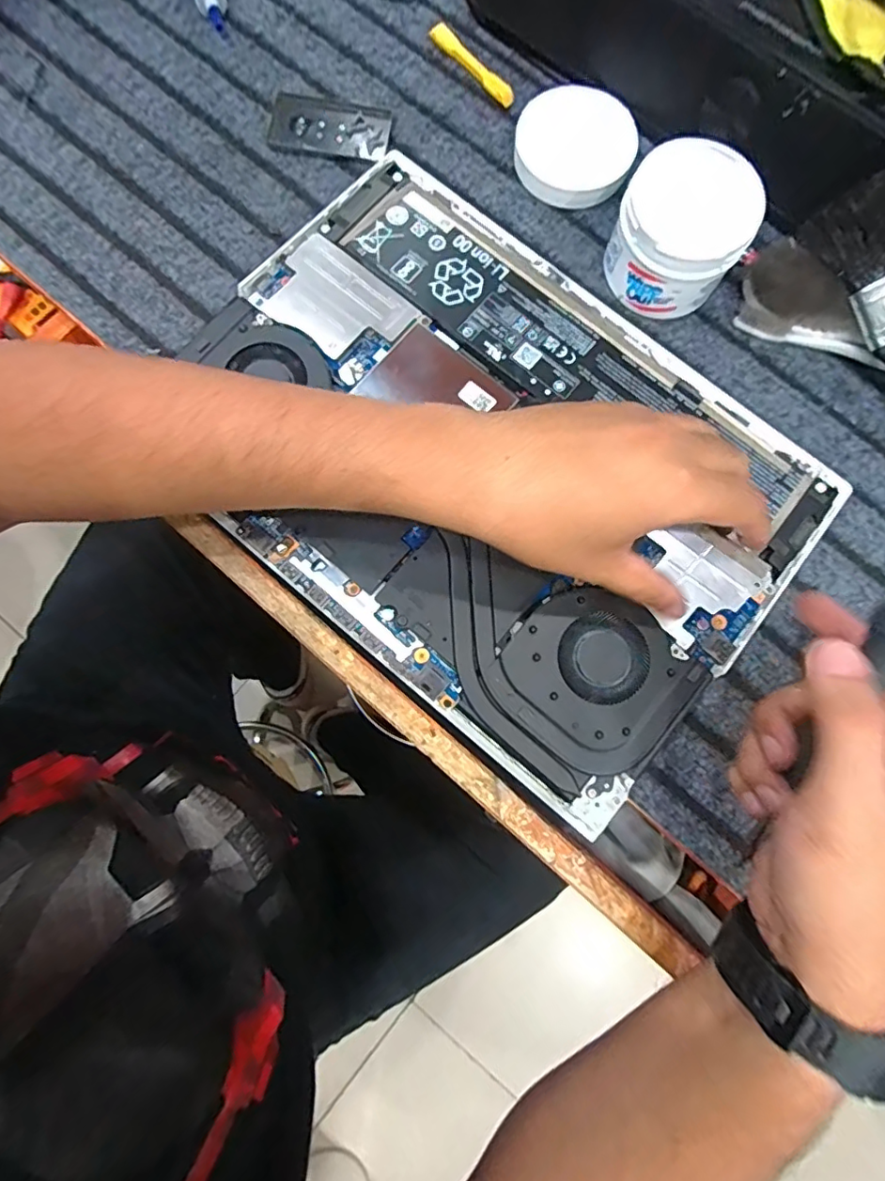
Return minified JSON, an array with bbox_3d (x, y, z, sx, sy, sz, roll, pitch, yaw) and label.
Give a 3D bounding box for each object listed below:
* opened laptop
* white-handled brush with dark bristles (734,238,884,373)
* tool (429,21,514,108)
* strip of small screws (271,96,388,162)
[{"bbox_3d":[0.025,-0.079,0.310,0.350,0.022,0.255,39,81,6],"label":"opened laptop"},{"bbox_3d":[0.256,-0.156,0.328,0.154,0.038,0.036,28,80,4],"label":"white-handled brush with dark bristles"},{"bbox_3d":[0.021,-0.365,0.376,0.014,0.007,0.080,-41,83,-8],"label":"tool"},{"bbox_3d":[-0.078,-0.317,0.370,0.081,0.005,0.039,10,80,1],"label":"strip of small screws"}]

